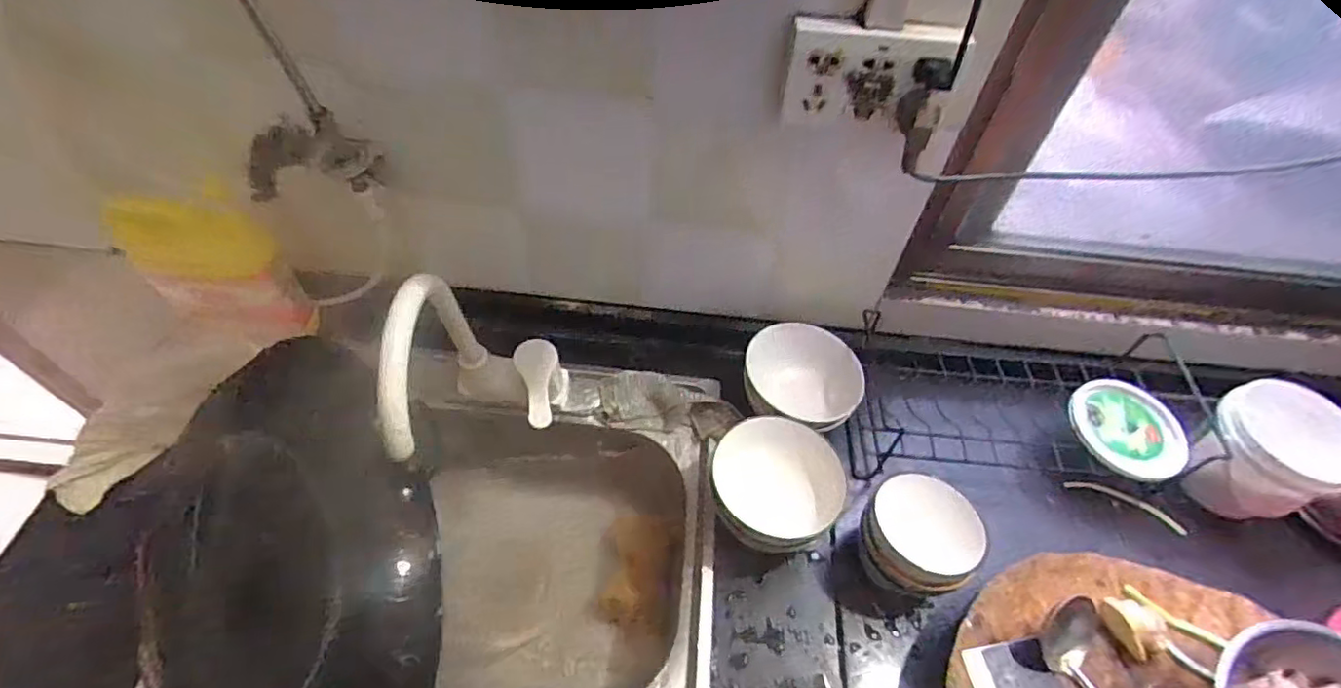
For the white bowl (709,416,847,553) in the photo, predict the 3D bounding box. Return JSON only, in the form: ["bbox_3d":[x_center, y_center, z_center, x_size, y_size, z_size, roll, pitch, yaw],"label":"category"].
[{"bbox_3d":[0.114,0.154,0.661,0.140,0.079,0.126,-11,54,-12],"label":"white bowl"}]

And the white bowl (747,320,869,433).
[{"bbox_3d":[0.160,0.042,0.726,0.143,0.067,0.113,1,52,-3],"label":"white bowl"}]

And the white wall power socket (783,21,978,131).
[{"bbox_3d":[0.173,-0.221,0.511,0.146,0.089,0.035,9,52,3],"label":"white wall power socket"}]

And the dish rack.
[{"bbox_3d":[0.408,0.073,0.730,0.371,0.121,0.164,6,52,1],"label":"dish rack"}]

